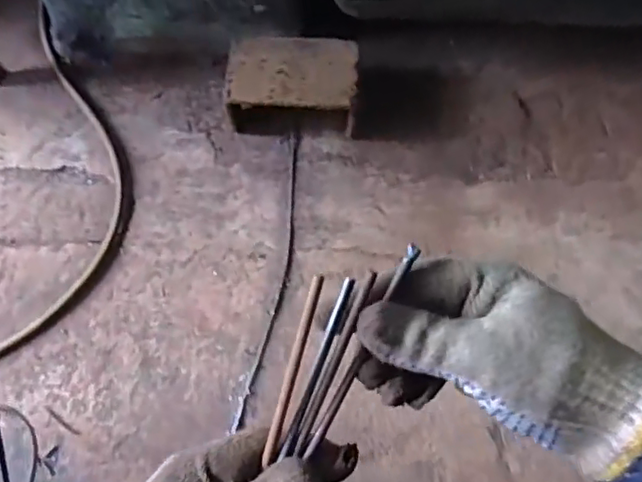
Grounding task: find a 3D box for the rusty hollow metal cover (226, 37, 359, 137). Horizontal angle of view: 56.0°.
[{"bbox_3d":[-0.069,-0.379,1.484,0.304,0.150,0.192,3,67,1],"label":"rusty hollow metal cover"}]

